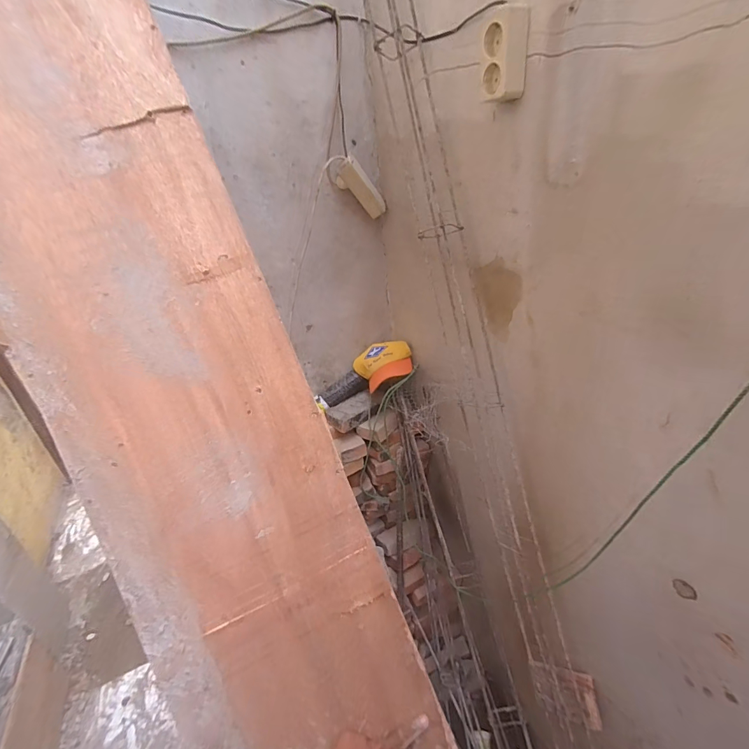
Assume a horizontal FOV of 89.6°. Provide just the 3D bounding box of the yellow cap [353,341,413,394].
[{"bbox_3d":[0.024,-0.026,1.116,0.177,0.107,0.118,-3,29,3],"label":"yellow cap"}]

